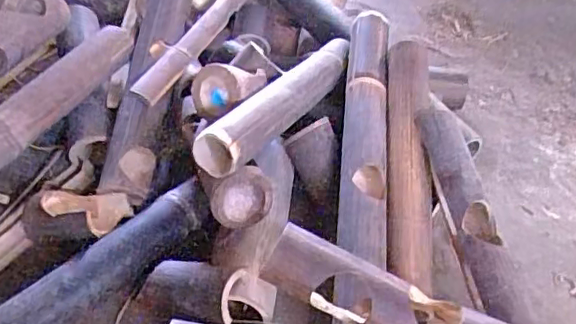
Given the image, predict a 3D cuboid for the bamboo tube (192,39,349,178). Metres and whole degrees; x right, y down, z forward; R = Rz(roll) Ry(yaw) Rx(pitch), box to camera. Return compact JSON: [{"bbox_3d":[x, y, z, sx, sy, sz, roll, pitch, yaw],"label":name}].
[{"bbox_3d":[0.006,-0.106,0.826,0.058,0.063,0.389,24,44,19],"label":"bamboo tube"}]

